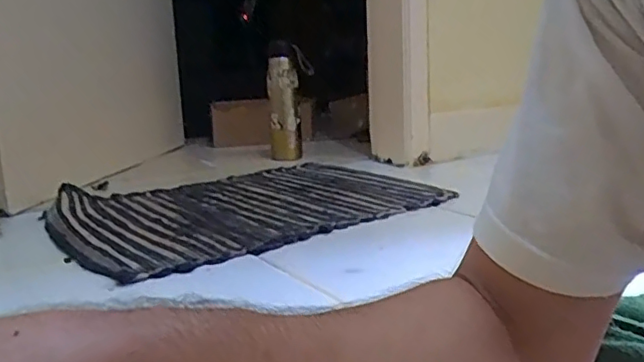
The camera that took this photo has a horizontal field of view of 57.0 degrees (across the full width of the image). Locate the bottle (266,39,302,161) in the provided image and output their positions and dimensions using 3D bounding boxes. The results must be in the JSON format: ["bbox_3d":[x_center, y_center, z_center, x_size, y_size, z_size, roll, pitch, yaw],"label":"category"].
[{"bbox_3d":[-0.082,-0.167,1.258,0.062,0.247,0.062,-4,12,-7],"label":"bottle"}]

